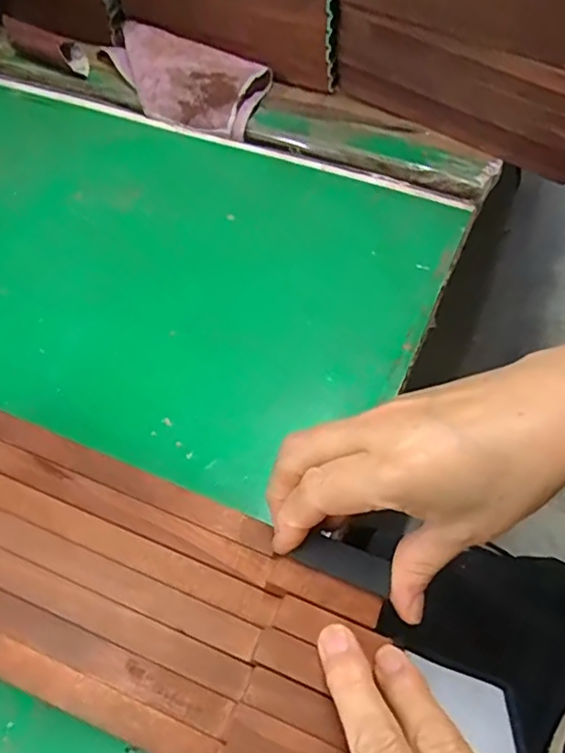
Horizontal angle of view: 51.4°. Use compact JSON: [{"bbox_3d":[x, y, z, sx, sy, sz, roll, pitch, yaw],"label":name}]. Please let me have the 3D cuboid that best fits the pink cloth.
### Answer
[{"bbox_3d":[-0.109,-0.313,0.610,0.187,0.040,0.086,22,57,15],"label":"pink cloth"}]

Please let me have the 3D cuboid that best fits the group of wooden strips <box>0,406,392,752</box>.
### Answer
[{"bbox_3d":[-0.100,0.082,0.270,0.290,0.015,0.108,24,57,9],"label":"group of wooden strips"}]

